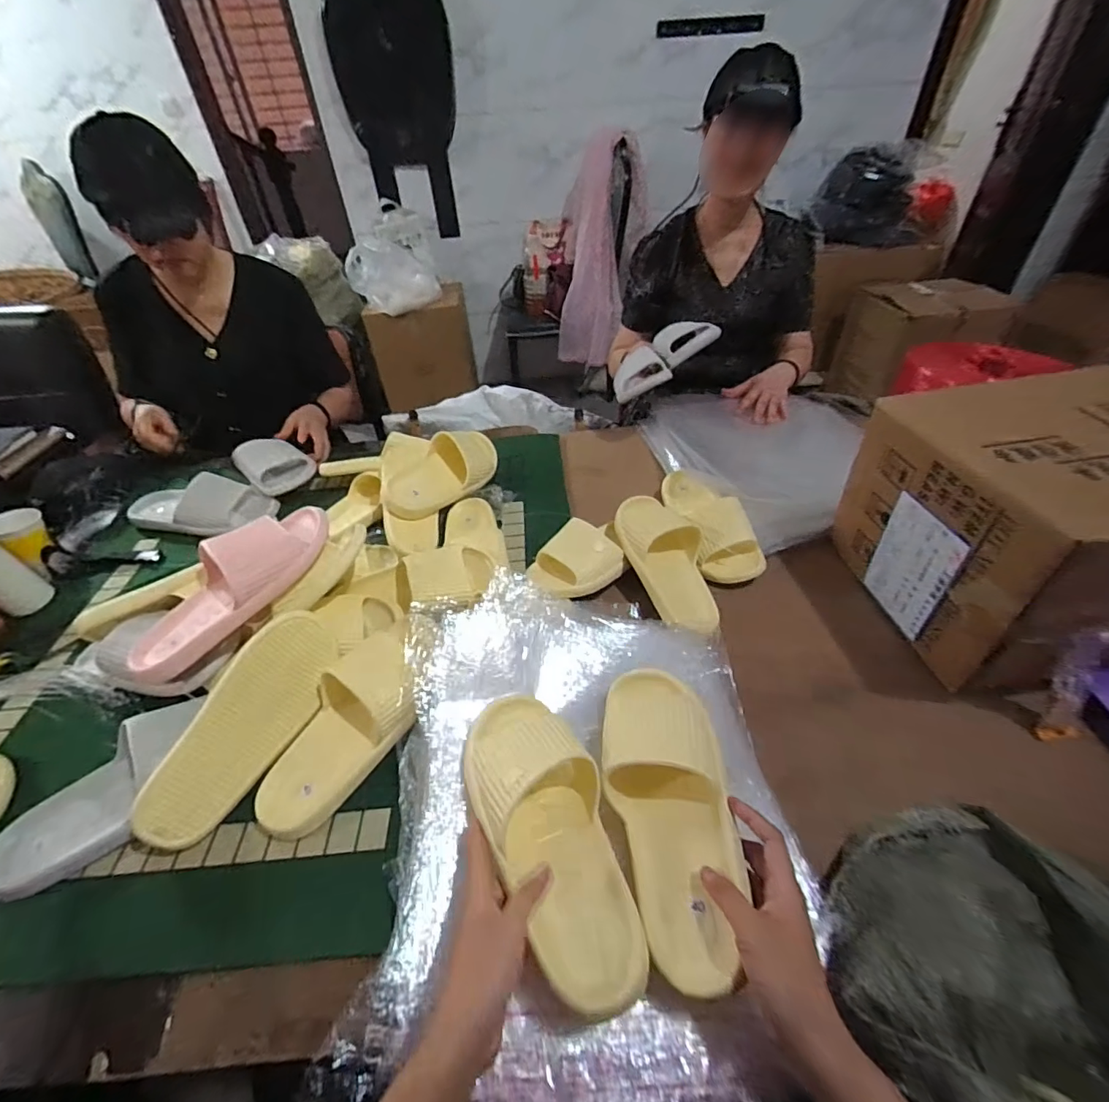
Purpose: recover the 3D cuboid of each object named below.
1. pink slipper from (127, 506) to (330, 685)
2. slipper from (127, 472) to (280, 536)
[{"bbox_3d":[-0.384,0.039,0.591,0.095,0.065,0.260,30,70,31],"label":"pink slipper"},{"bbox_3d":[-0.656,-0.093,0.917,0.259,0.092,0.093,5,43,9],"label":"slipper"}]

